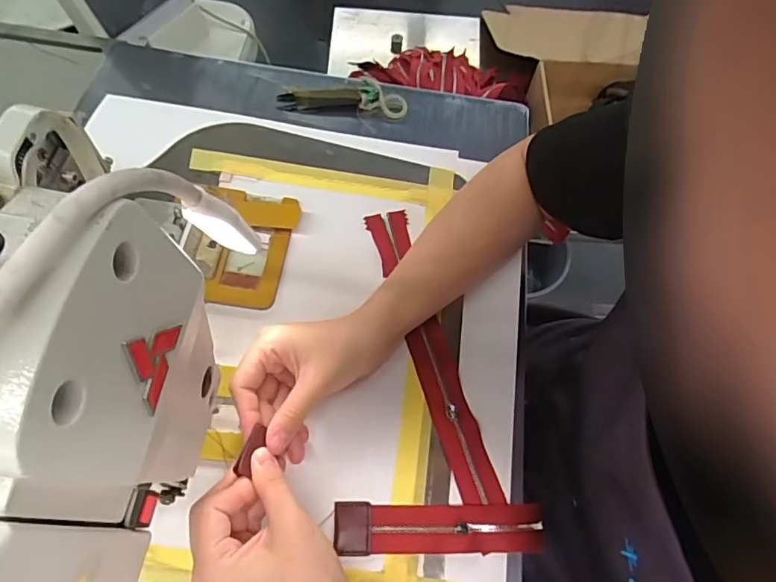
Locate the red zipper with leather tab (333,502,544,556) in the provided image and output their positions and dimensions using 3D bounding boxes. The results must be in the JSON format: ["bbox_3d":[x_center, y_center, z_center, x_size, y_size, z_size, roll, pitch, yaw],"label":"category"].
[{"bbox_3d":[0.038,0.171,0.372,0.149,0.009,0.033,1,66,-4],"label":"red zipper with leather tab"}]

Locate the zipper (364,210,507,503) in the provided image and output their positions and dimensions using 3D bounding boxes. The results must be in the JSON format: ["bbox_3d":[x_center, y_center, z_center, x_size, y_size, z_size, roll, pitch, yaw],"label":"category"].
[{"bbox_3d":[0.034,0.041,0.430,0.035,0.005,0.260,-13,65,-10],"label":"zipper"}]

